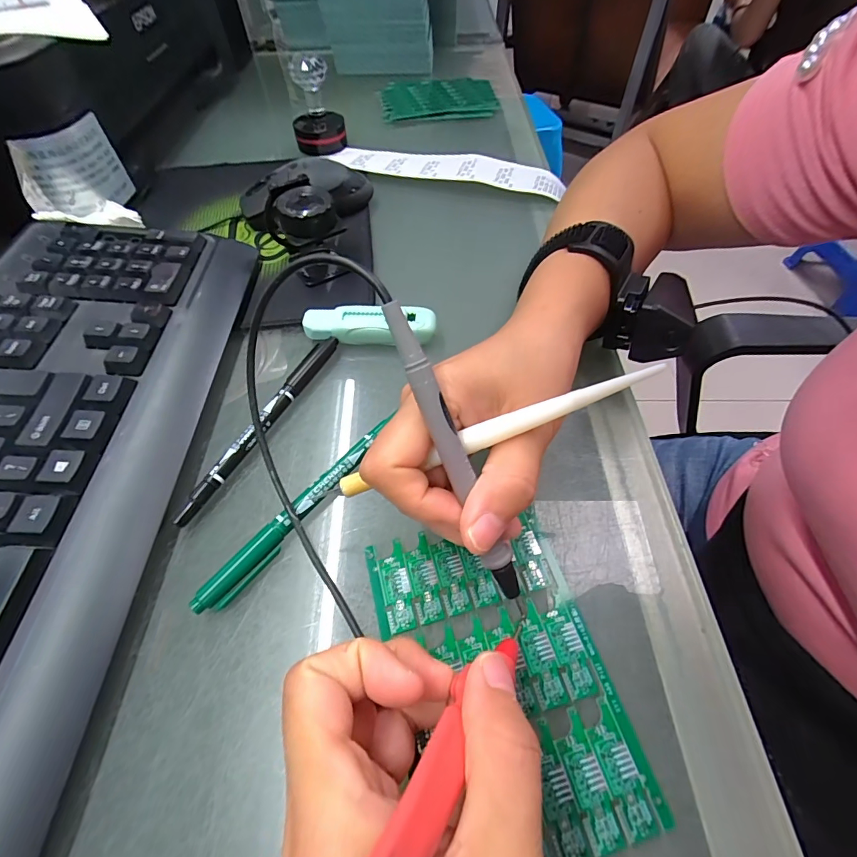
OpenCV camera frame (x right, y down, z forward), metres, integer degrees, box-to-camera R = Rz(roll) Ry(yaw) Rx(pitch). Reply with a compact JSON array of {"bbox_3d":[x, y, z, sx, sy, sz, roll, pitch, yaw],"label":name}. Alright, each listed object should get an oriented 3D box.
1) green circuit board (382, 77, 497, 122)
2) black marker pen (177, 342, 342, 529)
[{"bbox_3d":[0.011,-0.402,0.506,0.135,0.009,0.105,-5,56,-2],"label":"green circuit board"},{"bbox_3d":[-0.095,-0.004,0.245,0.010,0.014,0.136,22,59,16],"label":"black marker pen"}]

